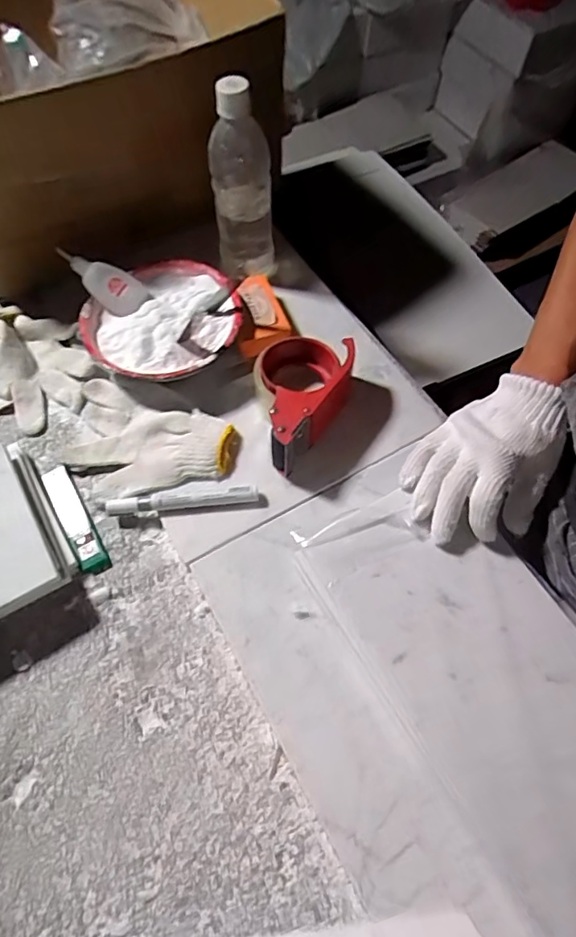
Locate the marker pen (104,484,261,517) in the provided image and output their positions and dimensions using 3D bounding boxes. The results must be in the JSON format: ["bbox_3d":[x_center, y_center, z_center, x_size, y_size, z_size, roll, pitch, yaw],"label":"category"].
[{"bbox_3d":[-0.102,0.029,0.514,0.144,0.017,0.020,-6,62,-3],"label":"marker pen"}]

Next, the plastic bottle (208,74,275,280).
[{"bbox_3d":[-0.048,-0.300,0.595,0.066,0.229,0.058,-12,64,-6],"label":"plastic bottle"}]

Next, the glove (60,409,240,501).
[{"bbox_3d":[-0.138,-0.018,0.540,0.169,0.021,0.085,-13,63,-6],"label":"glove"}]

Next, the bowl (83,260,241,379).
[{"bbox_3d":[-0.132,-0.155,0.583,0.150,0.041,0.164,38,69,18],"label":"bowl"}]

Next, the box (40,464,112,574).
[{"bbox_3d":[-0.208,0.047,0.511,0.028,0.020,0.122,-28,65,-14],"label":"box"}]

